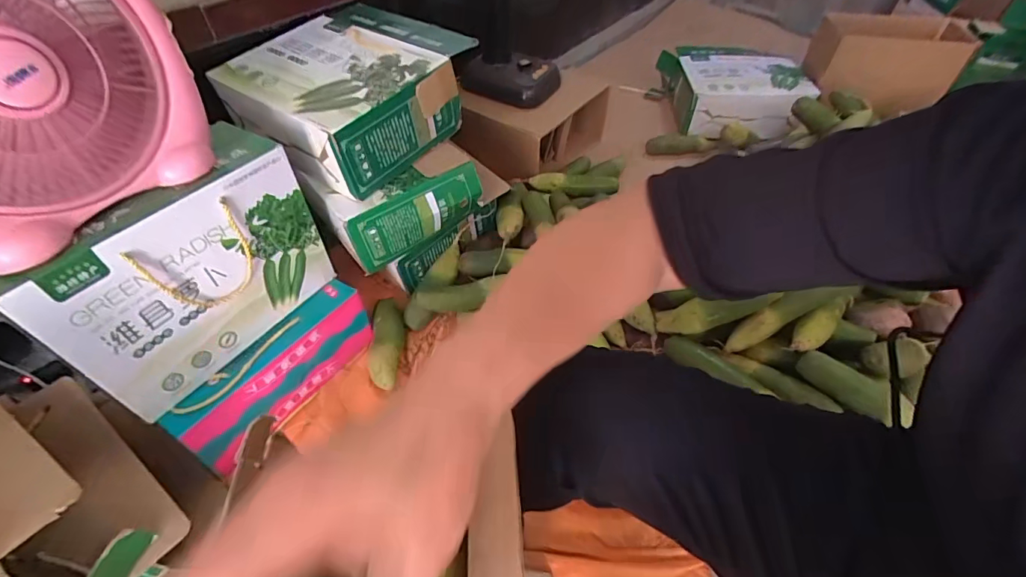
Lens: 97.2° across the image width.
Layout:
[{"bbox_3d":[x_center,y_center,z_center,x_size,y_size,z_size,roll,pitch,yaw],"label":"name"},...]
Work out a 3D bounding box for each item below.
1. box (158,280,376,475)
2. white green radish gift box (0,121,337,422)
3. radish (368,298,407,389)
[{"bbox_3d":[-0.384,0.140,0.768,0.076,0.134,0.332,24,53,20],"label":"box"},{"bbox_3d":[-0.454,-0.025,0.651,0.100,0.254,0.351,22,52,19],"label":"white green radish gift box"},{"bbox_3d":[-0.239,0.094,0.860,0.059,0.063,0.205,-7,49,-6],"label":"radish"}]

